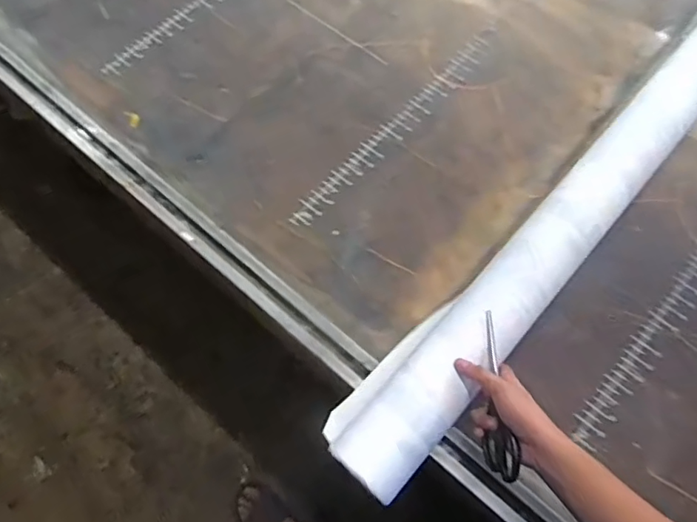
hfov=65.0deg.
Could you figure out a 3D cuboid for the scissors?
[{"bbox_3d":[0.179,0.162,0.668,0.026,0.063,0.197,-1,78,-3],"label":"scissors"}]

